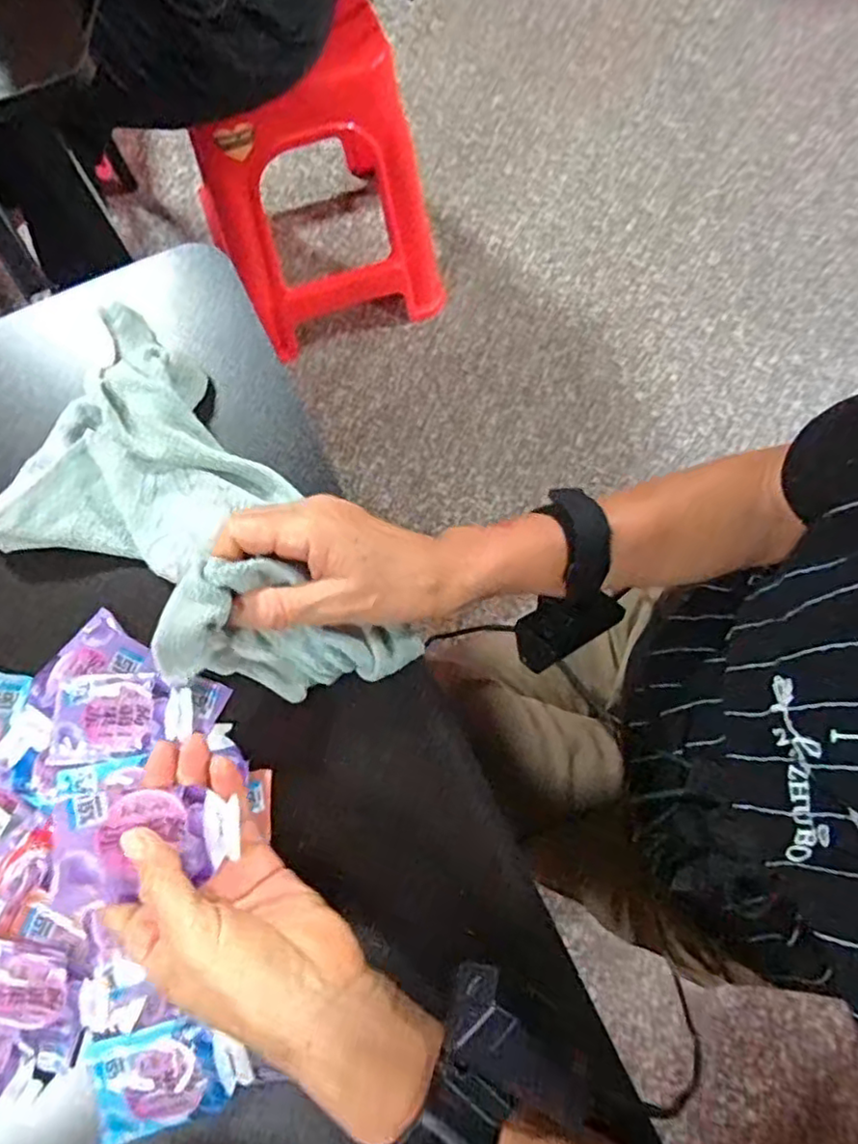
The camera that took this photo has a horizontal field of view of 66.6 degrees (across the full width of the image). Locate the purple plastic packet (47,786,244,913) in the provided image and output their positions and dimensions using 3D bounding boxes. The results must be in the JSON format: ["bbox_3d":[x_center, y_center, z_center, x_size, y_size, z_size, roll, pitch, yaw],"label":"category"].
[{"bbox_3d":[-0.129,0.122,0.297,0.074,0.018,0.047,-7,75,-2],"label":"purple plastic packet"}]

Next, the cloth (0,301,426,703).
[{"bbox_3d":[-0.129,-0.019,0.364,0.247,0.061,0.147,40,78,17],"label":"cloth"}]

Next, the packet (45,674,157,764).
[{"bbox_3d":[-0.182,0.080,0.365,0.057,0.011,0.048,-3,74,0],"label":"packet"}]

